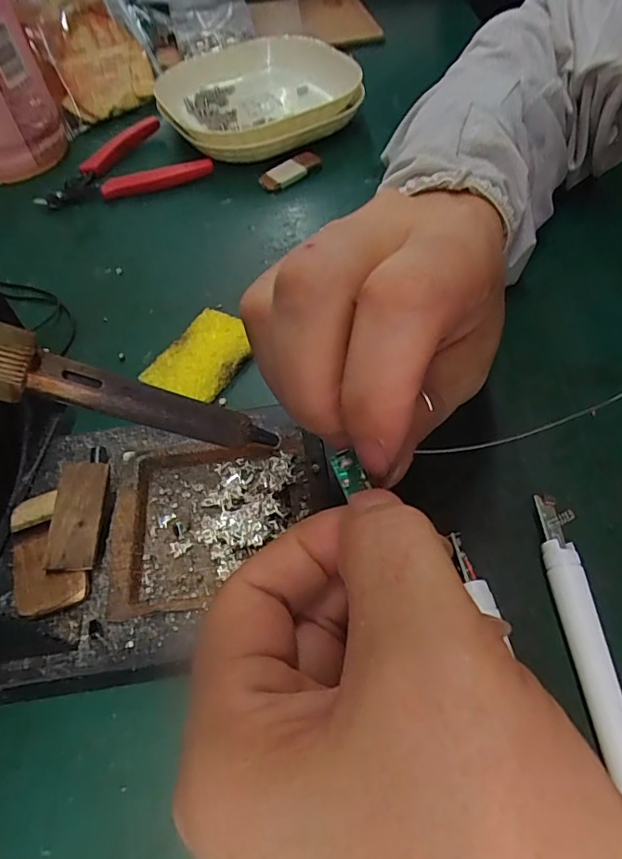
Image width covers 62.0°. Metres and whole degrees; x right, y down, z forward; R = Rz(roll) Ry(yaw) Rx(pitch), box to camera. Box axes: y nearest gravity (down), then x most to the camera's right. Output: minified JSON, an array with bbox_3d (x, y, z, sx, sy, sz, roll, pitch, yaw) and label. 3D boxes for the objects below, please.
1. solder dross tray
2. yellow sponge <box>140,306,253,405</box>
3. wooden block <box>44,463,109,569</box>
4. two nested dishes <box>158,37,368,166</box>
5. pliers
[{"bbox_3d":[-0.036,0.034,0.198,0.073,0.015,0.066,-8,53,-1],"label":"solder dross tray"},{"bbox_3d":[-0.052,-0.036,0.257,0.039,0.007,0.054,27,60,23],"label":"yellow sponge"},{"bbox_3d":[-0.085,0.030,0.188,0.018,0.004,0.039,-5,64,2],"label":"wooden block"},{"bbox_3d":[-0.037,-0.260,0.405,0.152,0.033,0.186,-13,53,-7],"label":"two nested dishes"},{"bbox_3d":[-0.136,-0.193,0.372,0.115,0.014,0.082,-17,54,-9],"label":"pliers"}]

